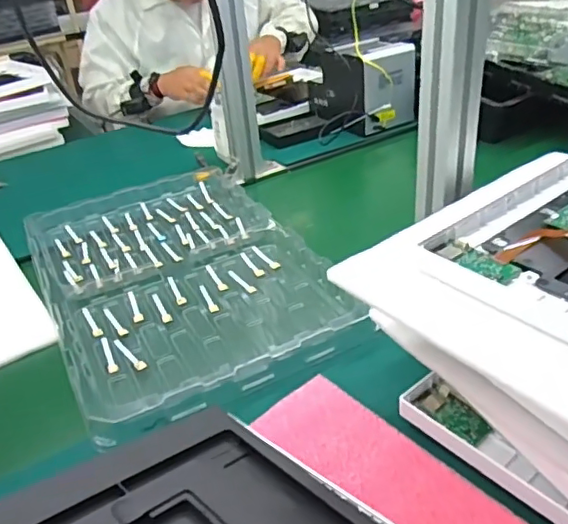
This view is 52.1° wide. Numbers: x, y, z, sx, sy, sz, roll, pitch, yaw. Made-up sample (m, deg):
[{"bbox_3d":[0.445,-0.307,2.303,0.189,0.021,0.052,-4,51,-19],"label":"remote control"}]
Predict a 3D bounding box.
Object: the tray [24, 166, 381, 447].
[{"bbox_3d":[-0.143,-0.001,0.746,0.305,0.029,0.506,-19,35,-21],"label":"tray"}]

